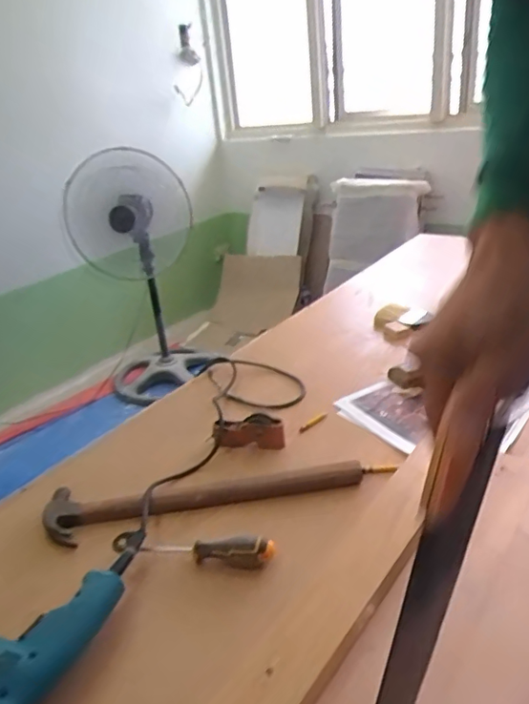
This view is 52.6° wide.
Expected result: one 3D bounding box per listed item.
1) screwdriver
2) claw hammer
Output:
[{"bbox_3d":[-0.065,0.228,0.627,0.152,0.028,0.032,0,26,13],"label":"screwdriver"},{"bbox_3d":[-0.075,0.189,0.707,0.410,0.026,0.092,-8,25,-4],"label":"claw hammer"}]

